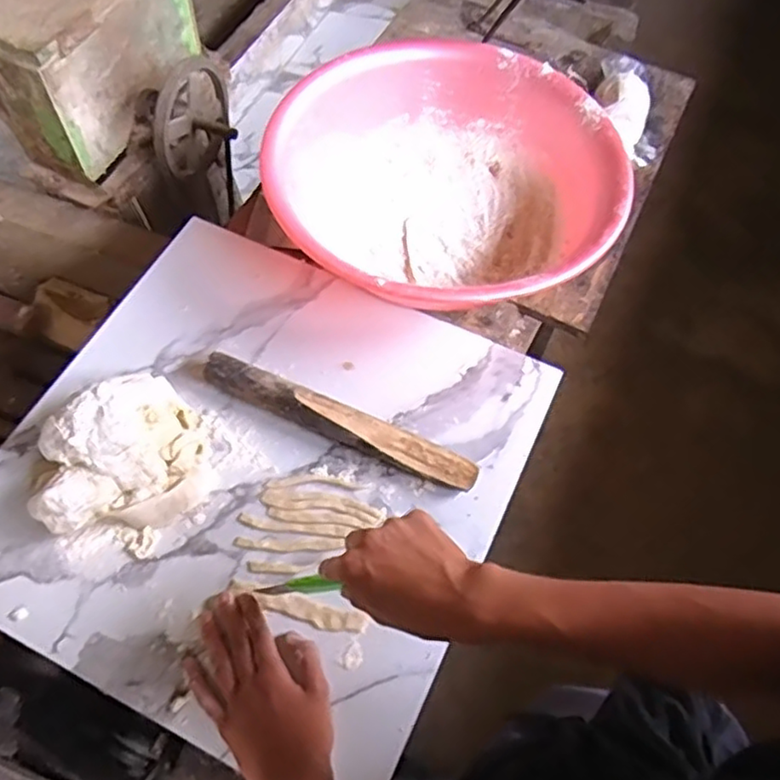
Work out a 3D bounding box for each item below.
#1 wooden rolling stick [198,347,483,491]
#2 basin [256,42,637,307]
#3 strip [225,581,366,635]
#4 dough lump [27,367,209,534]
[{"bbox_3d":[-0.057,0.032,0.701,0.310,0.038,0.041,22,62,10],"label":"wooden rolling stick"},{"bbox_3d":[0.067,-0.243,0.817,0.402,0.134,0.379,1,64,-2],"label":"basin"},{"bbox_3d":[-0.086,0.202,0.621,0.131,0.006,0.021,15,65,4],"label":"strip"},{"bbox_3d":[-0.260,0.056,0.659,0.147,0.065,0.148,1,64,-2],"label":"dough lump"}]

